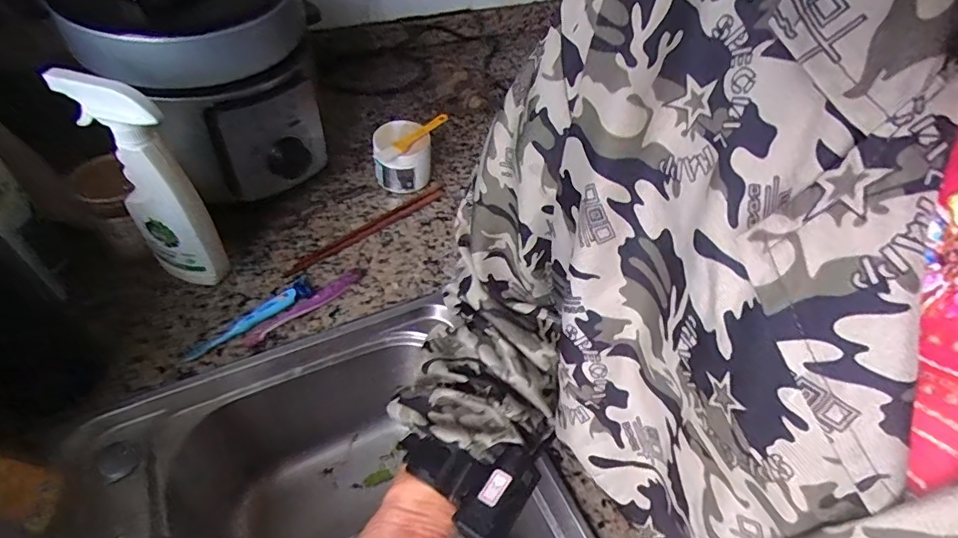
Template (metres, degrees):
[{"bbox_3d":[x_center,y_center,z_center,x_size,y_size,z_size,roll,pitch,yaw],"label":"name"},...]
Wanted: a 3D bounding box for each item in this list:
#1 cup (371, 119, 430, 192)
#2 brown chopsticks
[{"bbox_3d":[-0.110,-0.158,0.728,0.077,0.077,0.077,3,50,-4],"label":"cup"},{"bbox_3d":[-0.144,-0.058,0.686,0.253,0.005,0.024,-34,61,-30],"label":"brown chopsticks"}]

